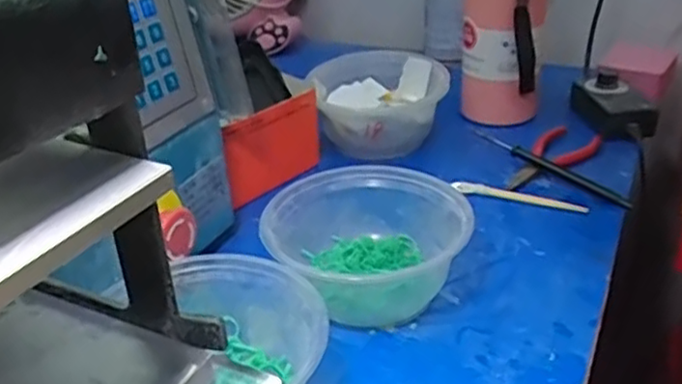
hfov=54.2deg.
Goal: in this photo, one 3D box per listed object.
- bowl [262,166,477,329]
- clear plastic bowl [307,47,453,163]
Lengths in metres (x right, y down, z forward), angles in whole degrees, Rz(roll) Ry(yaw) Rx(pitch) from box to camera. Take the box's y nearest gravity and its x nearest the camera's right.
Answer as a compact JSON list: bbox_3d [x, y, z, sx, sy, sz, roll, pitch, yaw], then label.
[{"bbox_3d":[0.015,0.031,0.452,0.128,0.058,0.119,-2,29,1],"label":"bowl"},{"bbox_3d":[0.037,-0.089,0.655,0.132,0.063,0.128,1,30,6],"label":"clear plastic bowl"}]

